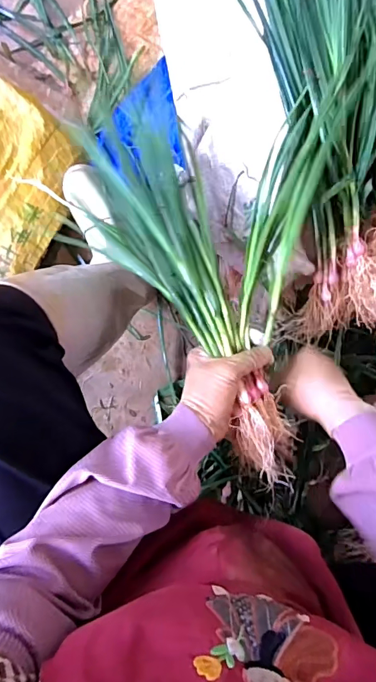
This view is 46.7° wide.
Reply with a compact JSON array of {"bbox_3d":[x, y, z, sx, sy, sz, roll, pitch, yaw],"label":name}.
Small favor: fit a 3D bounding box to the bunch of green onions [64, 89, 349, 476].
[{"bbox_3d":[0.042,-0.061,0.476,0.279,0.077,0.399,-6,88,-5],"label":"bunch of green onions"}]

